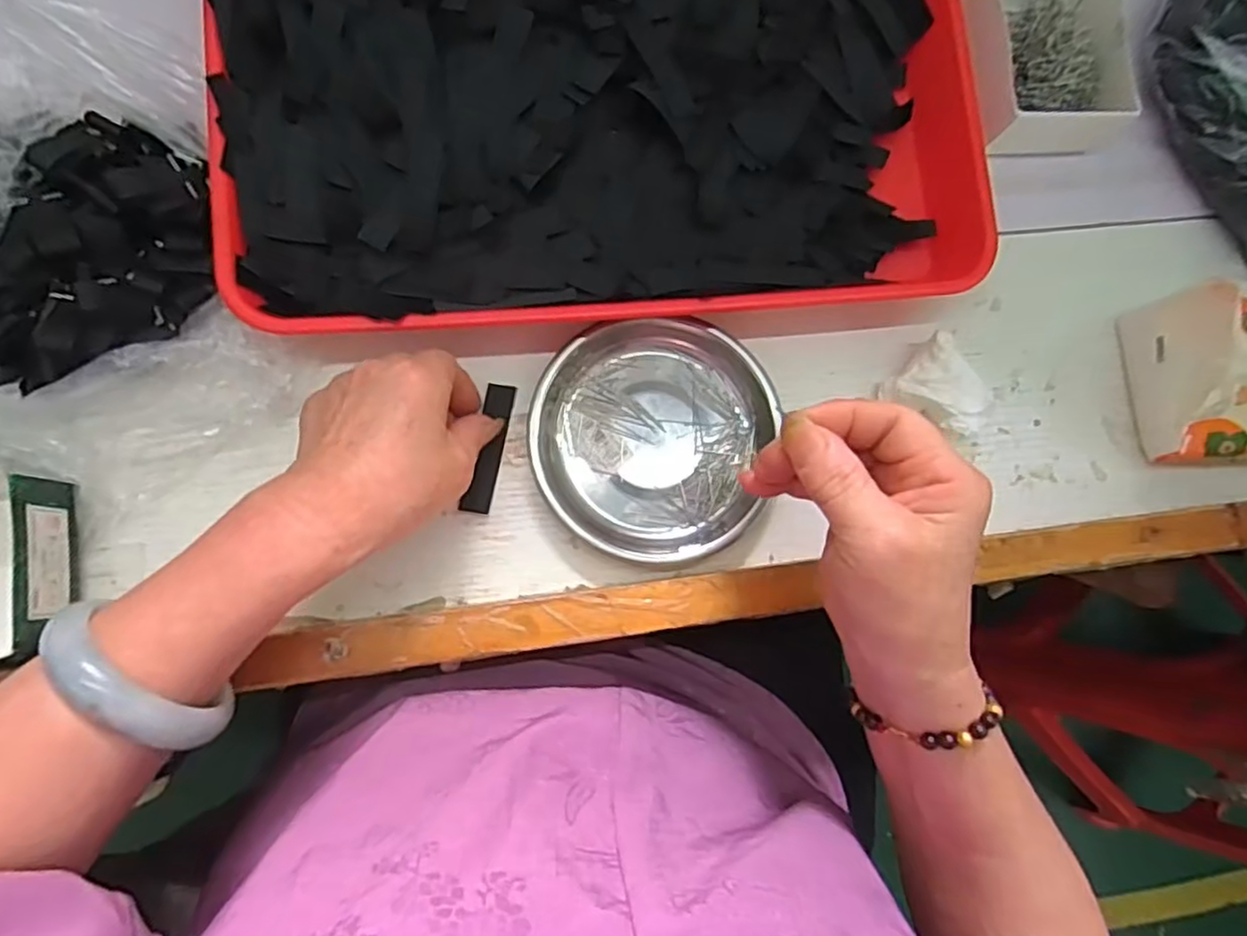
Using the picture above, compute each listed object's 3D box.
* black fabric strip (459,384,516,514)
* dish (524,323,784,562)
[{"bbox_3d":[-0.070,-0.010,0.365,0.014,0.004,0.069,10,80,-5],"label":"black fabric strip"},{"bbox_3d":[0.016,-0.016,0.369,0.124,0.020,0.123,-3,84,-7],"label":"dish"}]

